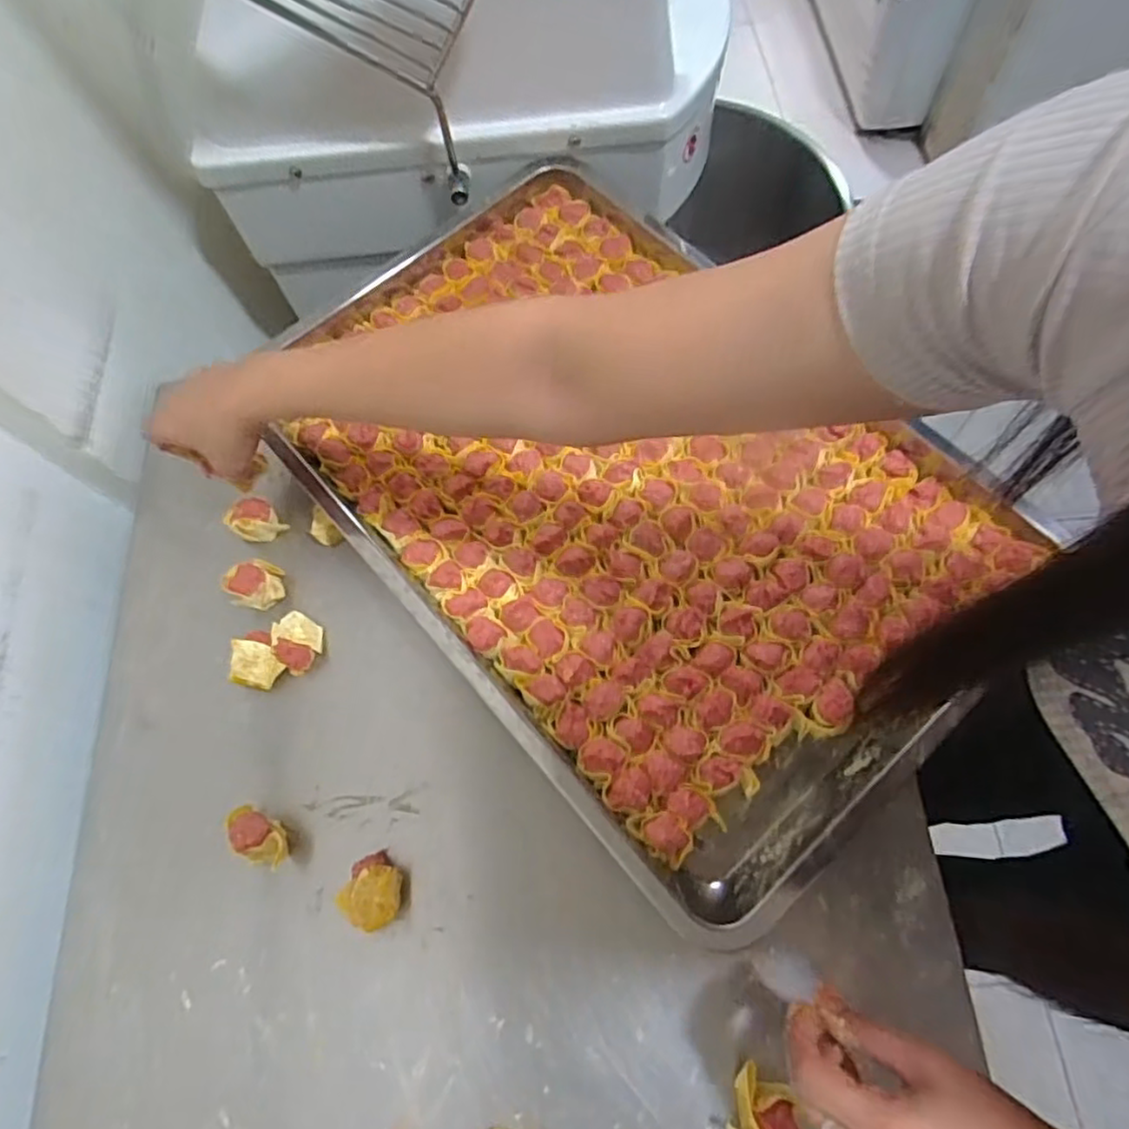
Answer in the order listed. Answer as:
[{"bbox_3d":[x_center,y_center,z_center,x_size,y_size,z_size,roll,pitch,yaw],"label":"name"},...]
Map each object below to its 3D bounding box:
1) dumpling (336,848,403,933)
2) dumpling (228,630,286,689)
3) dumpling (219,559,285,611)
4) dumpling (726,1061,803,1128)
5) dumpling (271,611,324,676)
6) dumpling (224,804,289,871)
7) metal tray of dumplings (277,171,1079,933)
[{"bbox_3d":[-0.130,0.223,0.467,0.041,0.027,0.042,0,69,1],"label":"dumpling"},{"bbox_3d":[-0.234,0.073,0.527,0.036,0.030,0.041,9,69,4],"label":"dumpling"},{"bbox_3d":[-0.246,0.014,0.546,0.037,0.038,0.033,-10,69,-3],"label":"dumpling"},{"bbox_3d":[0.125,0.329,0.411,0.047,0.037,0.043,12,70,6],"label":"dumpling"},{"bbox_3d":[-0.208,0.060,0.533,0.034,0.025,0.039,33,73,13],"label":"dumpling"},{"bbox_3d":[-0.214,0.189,0.478,0.047,0.040,0.029,23,71,9],"label":"dumpling"},{"bbox_3d":[0.054,-0.061,0.548,0.380,0.054,0.559,-37,73,-13],"label":"metal tray of dumplings"}]

